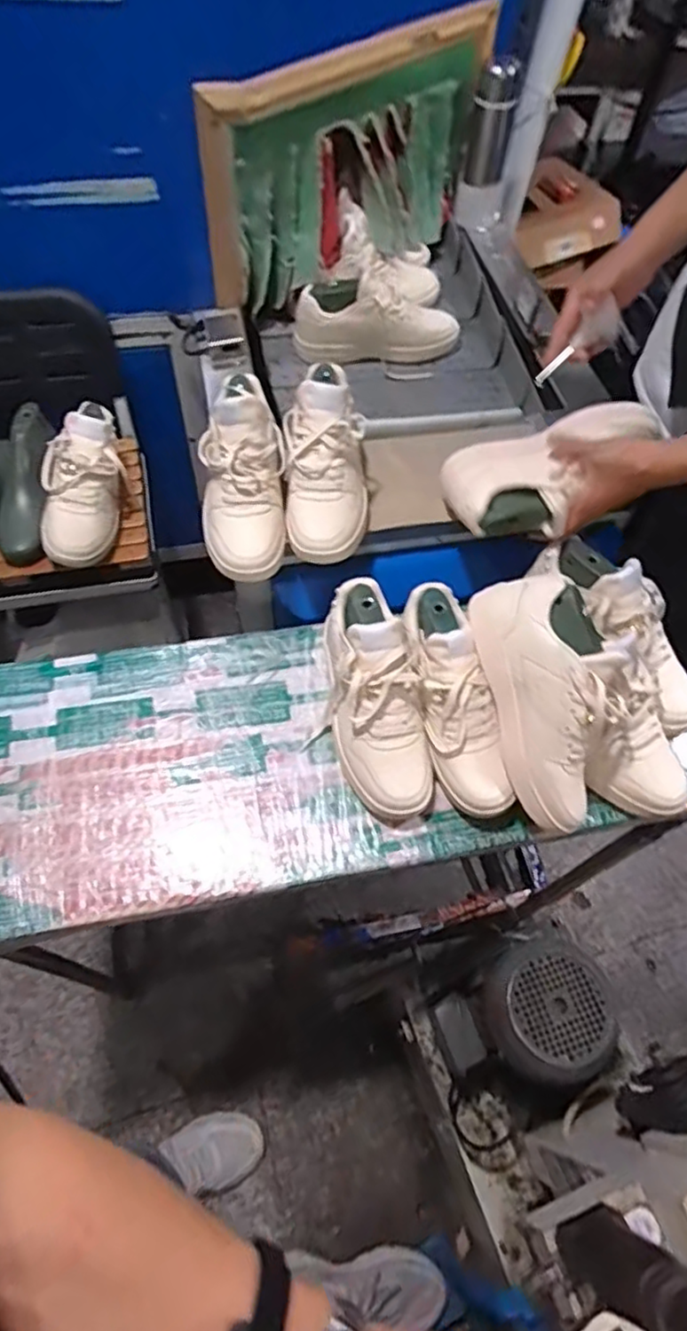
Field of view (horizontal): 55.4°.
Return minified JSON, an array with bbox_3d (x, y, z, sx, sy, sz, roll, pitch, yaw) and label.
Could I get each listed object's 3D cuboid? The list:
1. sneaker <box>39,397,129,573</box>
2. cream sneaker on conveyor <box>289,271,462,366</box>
[{"bbox_3d":[-0.376,-0.268,0.952,0.091,0.132,0.234,5,60,-1],"label":"sneaker"},{"bbox_3d":[0.057,-0.572,1.070,0.270,0.122,0.085,-4,60,-6],"label":"cream sneaker on conveyor"}]

